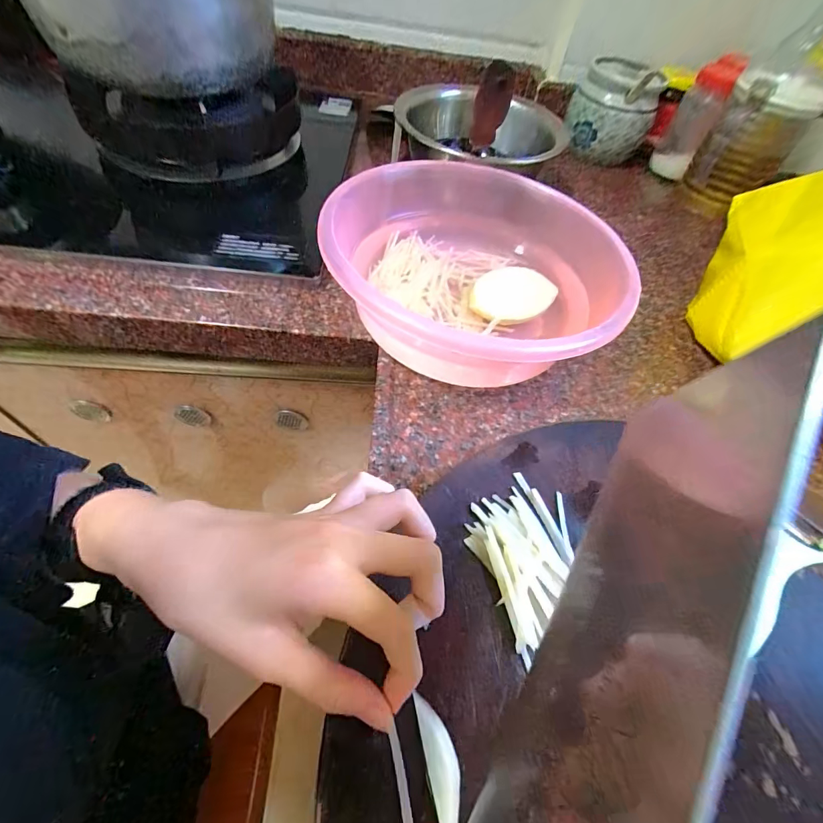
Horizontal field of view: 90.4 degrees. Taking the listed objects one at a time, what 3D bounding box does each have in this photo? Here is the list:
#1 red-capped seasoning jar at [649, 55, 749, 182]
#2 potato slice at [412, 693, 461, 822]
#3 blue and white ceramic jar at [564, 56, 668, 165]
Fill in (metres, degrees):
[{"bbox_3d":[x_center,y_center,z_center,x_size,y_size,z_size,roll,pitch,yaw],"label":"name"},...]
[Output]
[{"bbox_3d":[0.383,-0.398,0.556,0.052,0.125,0.048,33,58,15],"label":"red-capped seasoning jar"},{"bbox_3d":[0.012,0.139,0.161,0.012,0.004,0.043,-8,57,-13],"label":"potato slice"},{"bbox_3d":[0.279,-0.416,0.575,0.110,0.111,0.113,25,56,10],"label":"blue and white ceramic jar"}]

